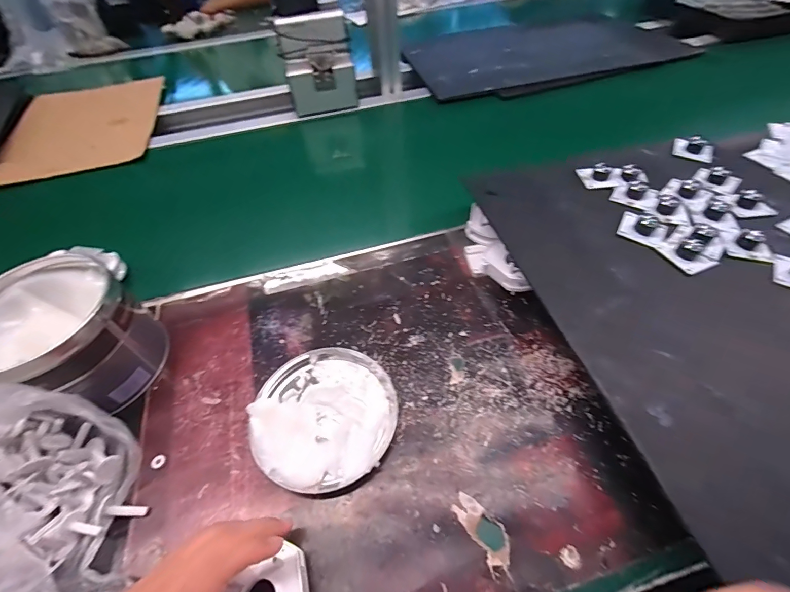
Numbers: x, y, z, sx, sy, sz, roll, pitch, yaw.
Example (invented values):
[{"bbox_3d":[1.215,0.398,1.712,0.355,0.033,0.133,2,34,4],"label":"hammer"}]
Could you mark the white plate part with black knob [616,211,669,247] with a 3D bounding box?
[{"bbox_3d":[0.264,-0.077,0.401,0.045,0.016,0.047,26,57,23],"label":"white plate part with black knob"}]

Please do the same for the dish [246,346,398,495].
[{"bbox_3d":[-0.063,0.101,0.342,0.122,0.024,0.130,-2,51,2],"label":"dish"}]

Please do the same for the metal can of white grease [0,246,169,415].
[{"bbox_3d":[-0.306,0.040,0.363,0.127,0.100,0.123,-2,51,2],"label":"metal can of white grease"}]

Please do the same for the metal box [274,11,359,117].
[{"bbox_3d":[-0.140,-0.427,0.712,0.126,0.140,0.058,-15,51,-8],"label":"metal box"}]

